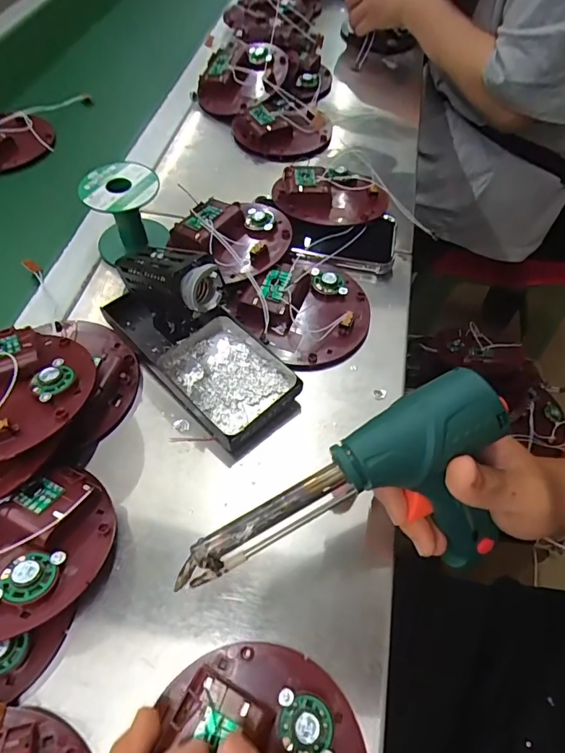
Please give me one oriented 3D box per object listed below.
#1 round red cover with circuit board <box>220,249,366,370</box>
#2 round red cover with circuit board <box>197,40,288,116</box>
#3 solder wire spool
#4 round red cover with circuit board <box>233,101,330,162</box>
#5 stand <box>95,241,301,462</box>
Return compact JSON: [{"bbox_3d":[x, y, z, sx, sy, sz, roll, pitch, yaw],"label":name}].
[{"bbox_3d":[0.024,-0.069,0.405,0.112,0.028,0.113,1,57,-1],"label":"round red cover with circuit board"},{"bbox_3d":[-0.056,-0.390,0.596,0.112,0.028,0.111,5,71,14],"label":"round red cover with circuit board"},{"bbox_3d":[-0.147,-0.153,0.431,0.062,0.068,0.062,1,57,-1],"label":"solder wire spool"},{"bbox_3d":[-0.003,-0.298,0.556,0.112,0.028,0.092,20,59,11],"label":"round red cover with circuit board"},{"bbox_3d":[-0.062,-0.041,0.331,0.079,0.112,0.160,-36,65,-22],"label":"stand"}]

